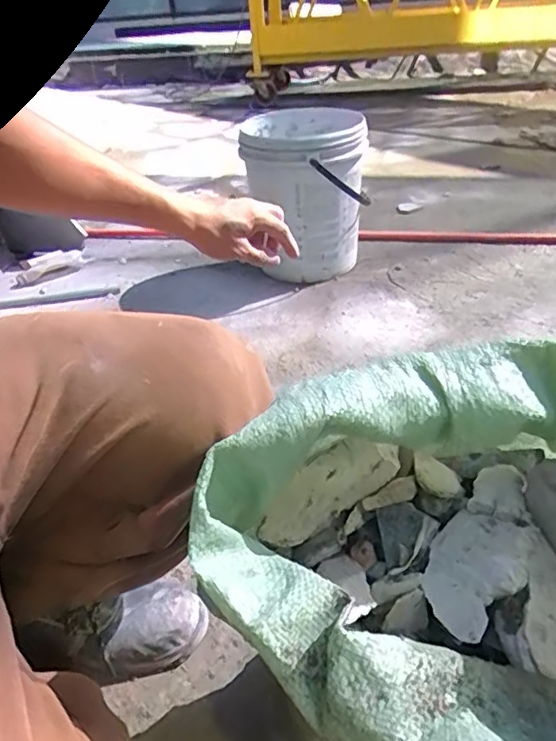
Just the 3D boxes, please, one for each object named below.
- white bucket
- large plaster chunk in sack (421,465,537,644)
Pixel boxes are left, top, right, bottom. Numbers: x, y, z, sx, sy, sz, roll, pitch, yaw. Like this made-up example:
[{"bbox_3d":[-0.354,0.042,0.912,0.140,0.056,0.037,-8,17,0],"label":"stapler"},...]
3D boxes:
[{"bbox_3d":[0.071,-0.435,1.413,0.267,0.346,0.330,-2,33,6],"label":"white bucket"},{"bbox_3d":[0.126,0.107,0.348,0.055,0.019,0.114,17,58,30],"label":"large plaster chunk in sack"}]

